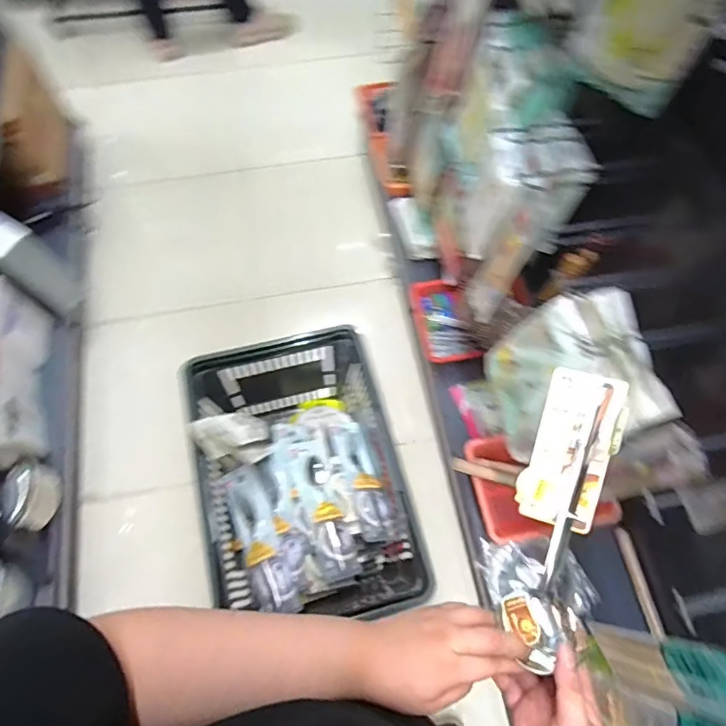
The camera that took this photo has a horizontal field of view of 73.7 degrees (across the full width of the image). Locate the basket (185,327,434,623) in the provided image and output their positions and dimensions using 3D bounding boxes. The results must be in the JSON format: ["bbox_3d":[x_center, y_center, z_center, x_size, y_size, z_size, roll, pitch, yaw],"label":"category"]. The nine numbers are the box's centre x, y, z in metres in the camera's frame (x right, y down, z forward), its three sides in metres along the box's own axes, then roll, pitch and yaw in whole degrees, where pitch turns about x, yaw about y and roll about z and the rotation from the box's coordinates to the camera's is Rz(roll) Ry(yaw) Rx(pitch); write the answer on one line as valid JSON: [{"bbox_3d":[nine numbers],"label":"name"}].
[{"bbox_3d":[-0.108,0.194,0.892,0.315,0.244,0.437,-13,68,-7],"label":"basket"}]

